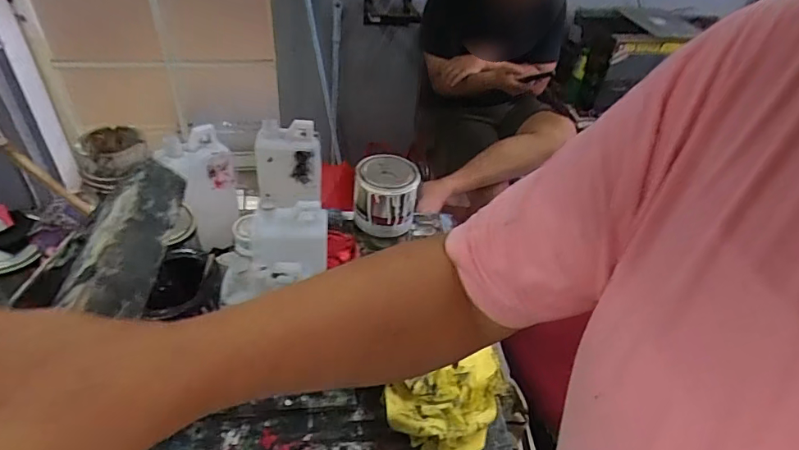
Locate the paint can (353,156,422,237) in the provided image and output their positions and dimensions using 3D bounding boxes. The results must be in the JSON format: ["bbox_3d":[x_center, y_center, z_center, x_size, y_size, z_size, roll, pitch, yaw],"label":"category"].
[{"bbox_3d":[-0.026,-0.052,0.848,0.105,0.105,0.103,1,42,-10],"label":"paint can"}]

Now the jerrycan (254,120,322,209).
[{"bbox_3d":[-0.173,-0.093,0.769,0.101,0.148,0.069,1,42,-10],"label":"jerrycan"}]

